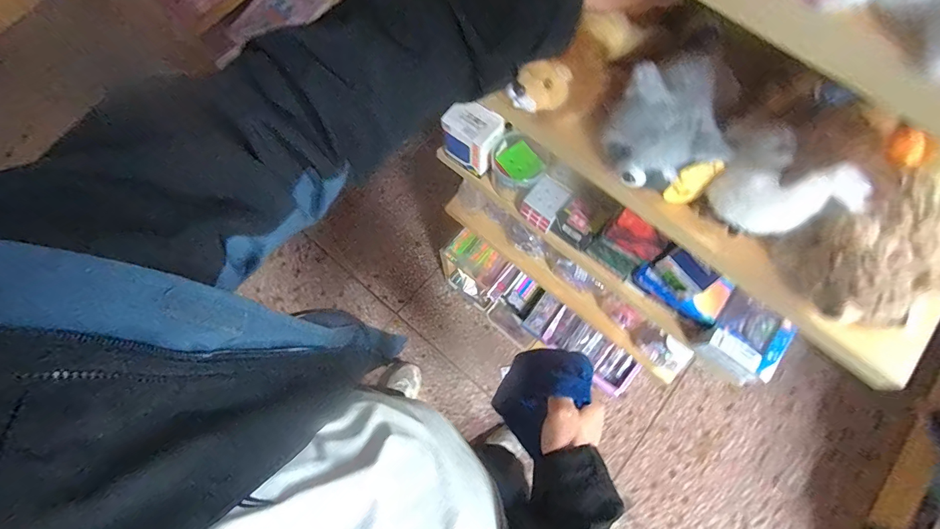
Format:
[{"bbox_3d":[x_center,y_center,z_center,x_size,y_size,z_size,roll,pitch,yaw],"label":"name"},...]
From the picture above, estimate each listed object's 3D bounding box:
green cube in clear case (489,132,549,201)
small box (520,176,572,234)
[{"bbox_3d":[0.076,-0.150,0.647,0.082,0.066,0.088,22,75,5],"label":"green cube in clear case"},{"bbox_3d":[0.118,-0.093,0.629,0.060,0.052,0.062,35,77,8],"label":"small box"}]

